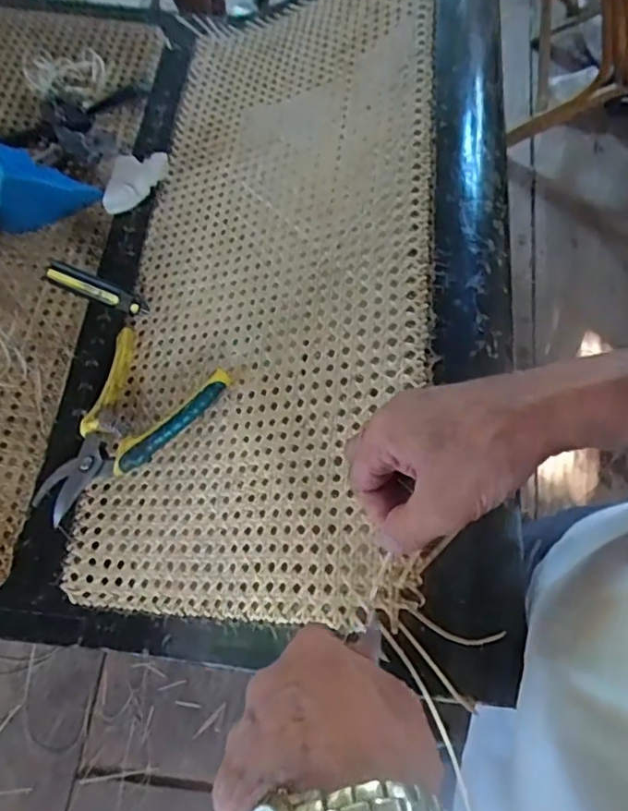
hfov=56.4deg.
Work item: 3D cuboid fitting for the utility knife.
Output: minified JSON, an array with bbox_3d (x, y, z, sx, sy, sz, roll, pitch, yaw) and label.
[{"bbox_3d":[-0.202,-0.109,0.553,0.092,0.017,0.021,23,69,-21],"label":"utility knife"}]

